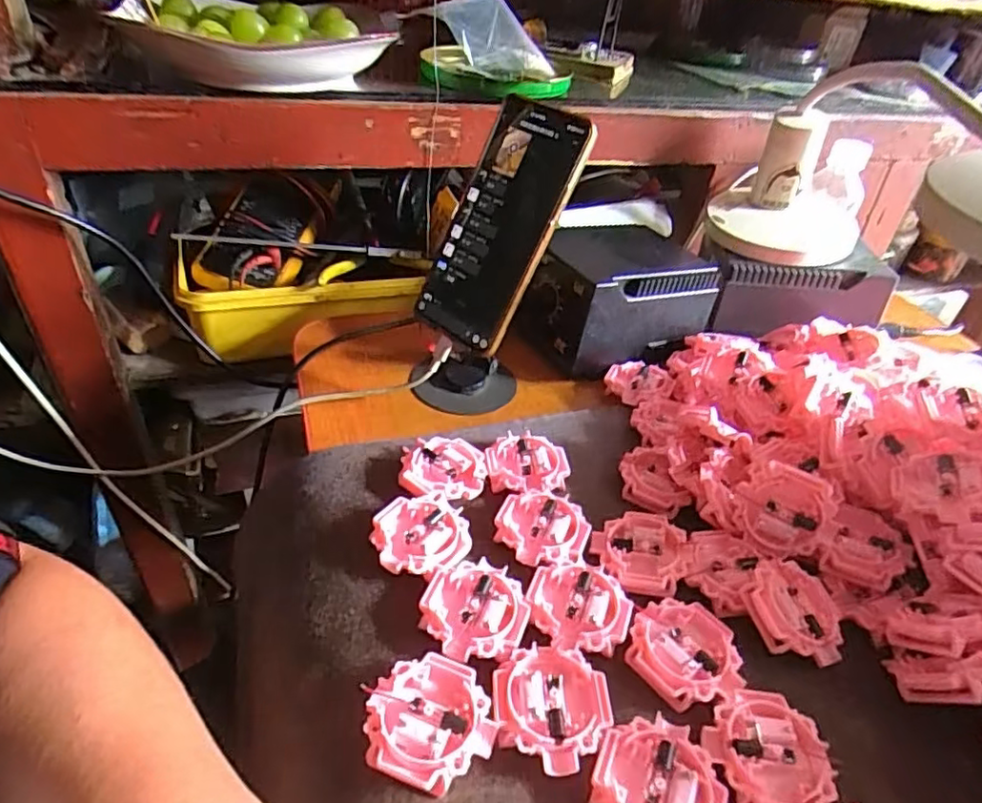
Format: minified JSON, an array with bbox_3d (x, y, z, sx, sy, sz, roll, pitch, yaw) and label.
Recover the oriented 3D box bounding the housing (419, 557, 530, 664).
[{"bbox_3d":[-0.008,0.107,0.313,0.052,0.014,0.052,2,38,-2],"label":"housing"}]

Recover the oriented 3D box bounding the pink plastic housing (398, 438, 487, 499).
[{"bbox_3d":[-0.030,0.042,0.387,0.051,0.012,0.047,3,39,-5],"label":"pink plastic housing"}]

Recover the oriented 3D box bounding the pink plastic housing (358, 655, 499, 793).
[{"bbox_3d":[-0.027,0.139,0.267,0.052,0.016,0.050,-1,39,1],"label":"pink plastic housing"}]

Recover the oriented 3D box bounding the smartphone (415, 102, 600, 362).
[{"bbox_3d":[0.005,-0.118,0.418,0.077,0.164,0.015,34,14,35],"label":"smartphone"}]

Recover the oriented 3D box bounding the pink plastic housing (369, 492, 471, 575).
[{"bbox_3d":[-0.039,0.074,0.344,0.051,0.012,0.051,5,38,-4],"label":"pink plastic housing"}]

